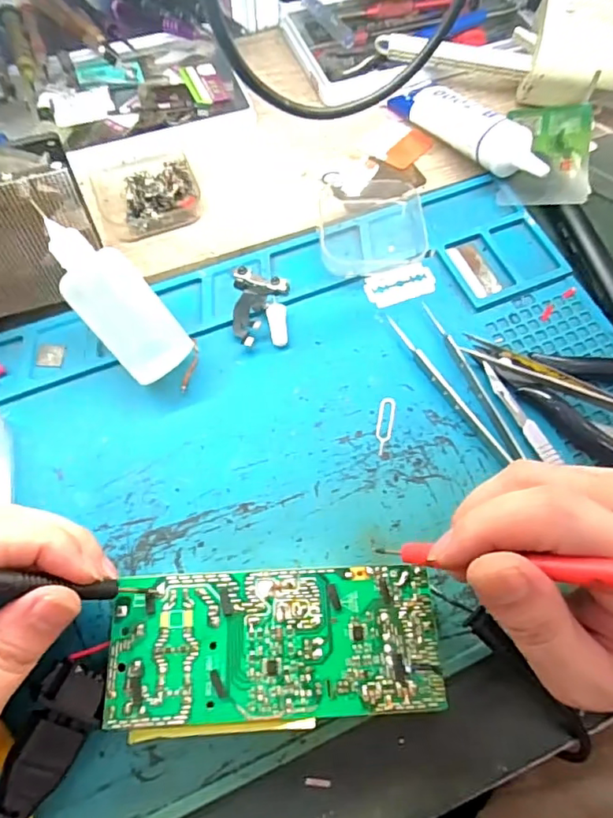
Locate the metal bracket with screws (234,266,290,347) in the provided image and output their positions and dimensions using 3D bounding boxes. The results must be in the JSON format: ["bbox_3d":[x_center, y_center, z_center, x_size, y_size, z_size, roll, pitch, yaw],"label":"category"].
[{"bbox_3d":[-0.026,-0.060,0.309,0.031,0.007,0.051,-1,67,-3],"label":"metal bracket with screws"}]

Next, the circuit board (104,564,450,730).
[{"bbox_3d":[-0.013,0.100,0.231,0.132,0.026,0.056,-2,67,-3],"label":"circuit board"}]

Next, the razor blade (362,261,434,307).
[{"bbox_3d":[0.057,-0.075,0.323,0.043,0.004,0.022,-17,74,-10],"label":"razor blade"}]

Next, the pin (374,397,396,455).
[{"bbox_3d":[0.042,0.008,0.285,0.009,0.004,0.033,11,67,2],"label":"pin"}]

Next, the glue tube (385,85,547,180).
[{"bbox_3d":[0.107,-0.186,0.359,0.028,0.036,0.124,-35,72,-16],"label":"glue tube"}]

